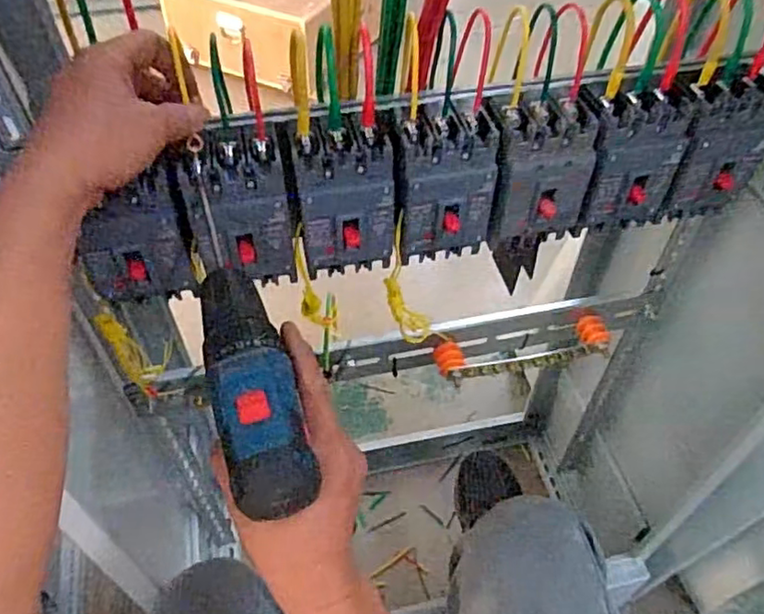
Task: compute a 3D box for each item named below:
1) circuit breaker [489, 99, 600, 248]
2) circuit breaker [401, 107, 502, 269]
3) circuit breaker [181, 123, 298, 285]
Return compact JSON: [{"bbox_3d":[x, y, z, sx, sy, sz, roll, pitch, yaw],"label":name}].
[{"bbox_3d":[0.133,-0.112,0.536,0.085,0.108,0.056,-7,50,-8],"label":"circuit breaker"},{"bbox_3d":[0.052,-0.100,0.527,0.077,0.116,0.061,-4,50,-6],"label":"circuit breaker"},{"bbox_3d":[-0.111,-0.074,0.494,0.073,0.109,0.064,-9,51,-10],"label":"circuit breaker"}]

